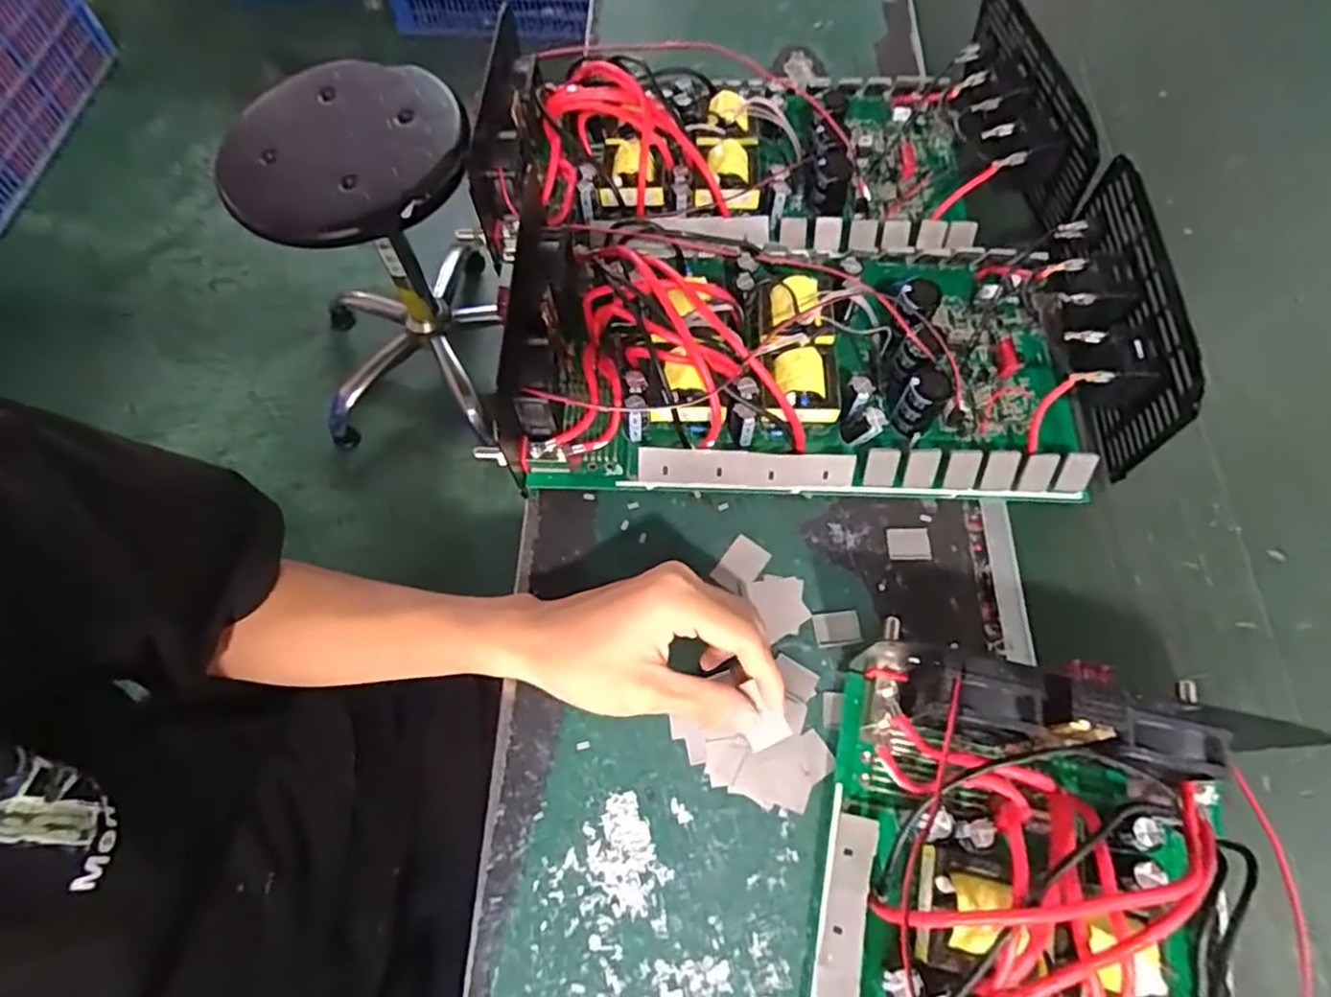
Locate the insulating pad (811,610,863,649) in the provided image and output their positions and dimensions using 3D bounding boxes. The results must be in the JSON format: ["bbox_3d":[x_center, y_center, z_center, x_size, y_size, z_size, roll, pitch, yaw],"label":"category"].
[{"bbox_3d":[0.094,0.071,0.383,0.024,0.004,0.018,-6,66,-1],"label":"insulating pad"}]

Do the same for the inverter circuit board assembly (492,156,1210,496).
[{"bbox_3d":[0.097,-0.096,0.426,0.380,0.078,0.175,1,66,2],"label":"inverter circuit board assembly"}]

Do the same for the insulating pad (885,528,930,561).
[{"bbox_3d":[0.141,0.026,0.405,0.024,0.004,0.020,-2,66,1],"label":"insulating pad"}]

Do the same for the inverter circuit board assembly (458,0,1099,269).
[{"bbox_3d":[0.074,-0.264,0.509,0.411,0.075,0.206,-4,66,0],"label":"inverter circuit board assembly"}]

